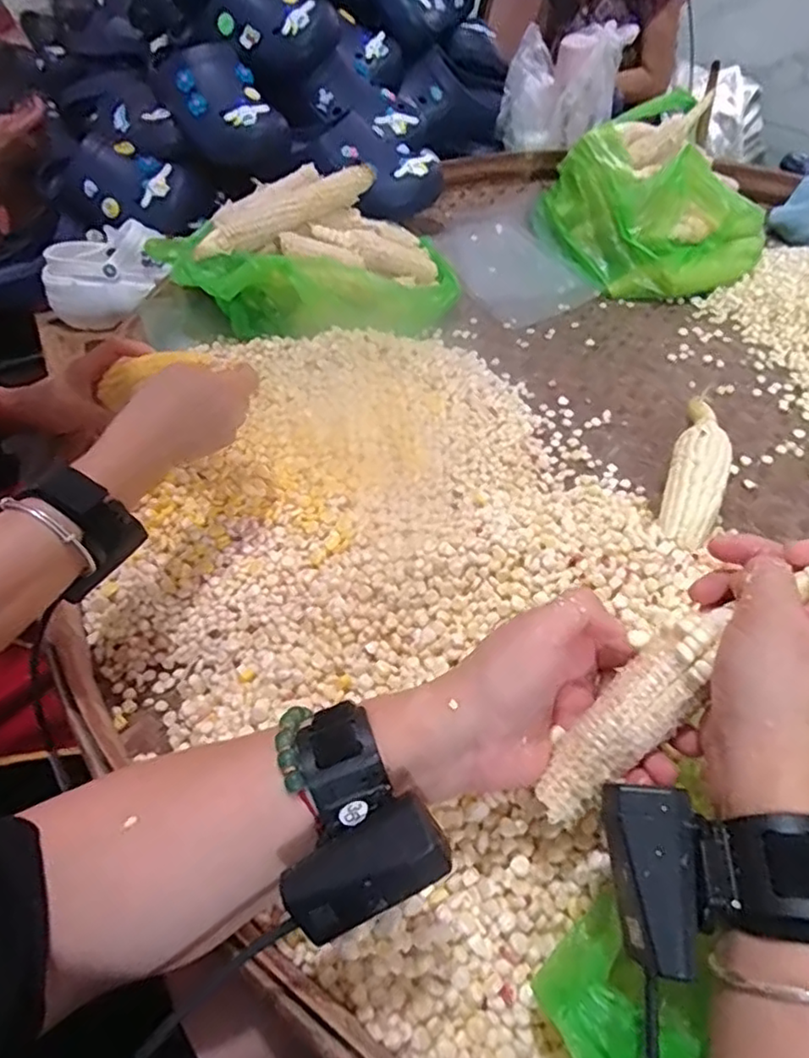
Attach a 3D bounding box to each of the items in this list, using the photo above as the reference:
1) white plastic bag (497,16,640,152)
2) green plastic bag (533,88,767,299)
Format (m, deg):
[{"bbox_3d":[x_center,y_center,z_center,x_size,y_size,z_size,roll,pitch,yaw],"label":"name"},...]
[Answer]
[{"bbox_3d":[0.261,-0.734,1.052,0.195,0.145,0.139,6,48,7],"label":"white plastic bag"},{"bbox_3d":[0.349,-0.460,0.869,0.222,0.164,0.256,-17,49,-13],"label":"green plastic bag"}]

